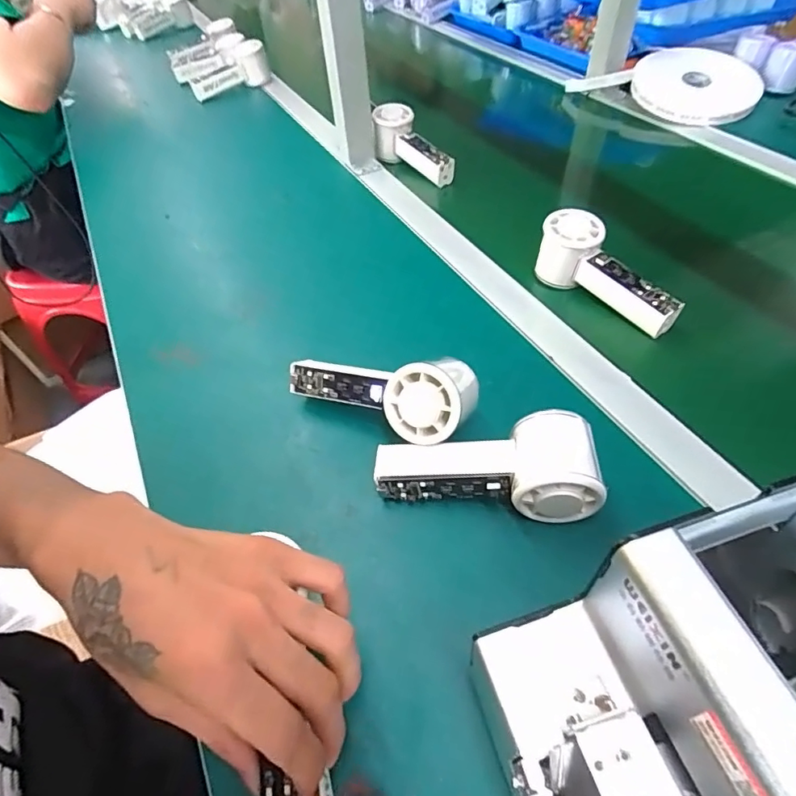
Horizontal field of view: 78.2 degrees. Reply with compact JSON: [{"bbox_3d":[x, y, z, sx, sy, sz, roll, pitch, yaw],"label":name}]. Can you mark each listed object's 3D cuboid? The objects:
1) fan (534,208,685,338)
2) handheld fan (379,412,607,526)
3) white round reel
[{"bbox_3d":[0.196,-0.114,0.471,0.043,0.057,0.146,-34,70,-24],"label":"fan"},{"bbox_3d":[0.060,0.047,0.344,0.149,0.045,0.057,-3,48,18],"label":"handheld fan"},{"bbox_3d":[0.450,-0.471,0.745,0.181,0.032,0.169,-2,63,4],"label":"white round reel"}]

